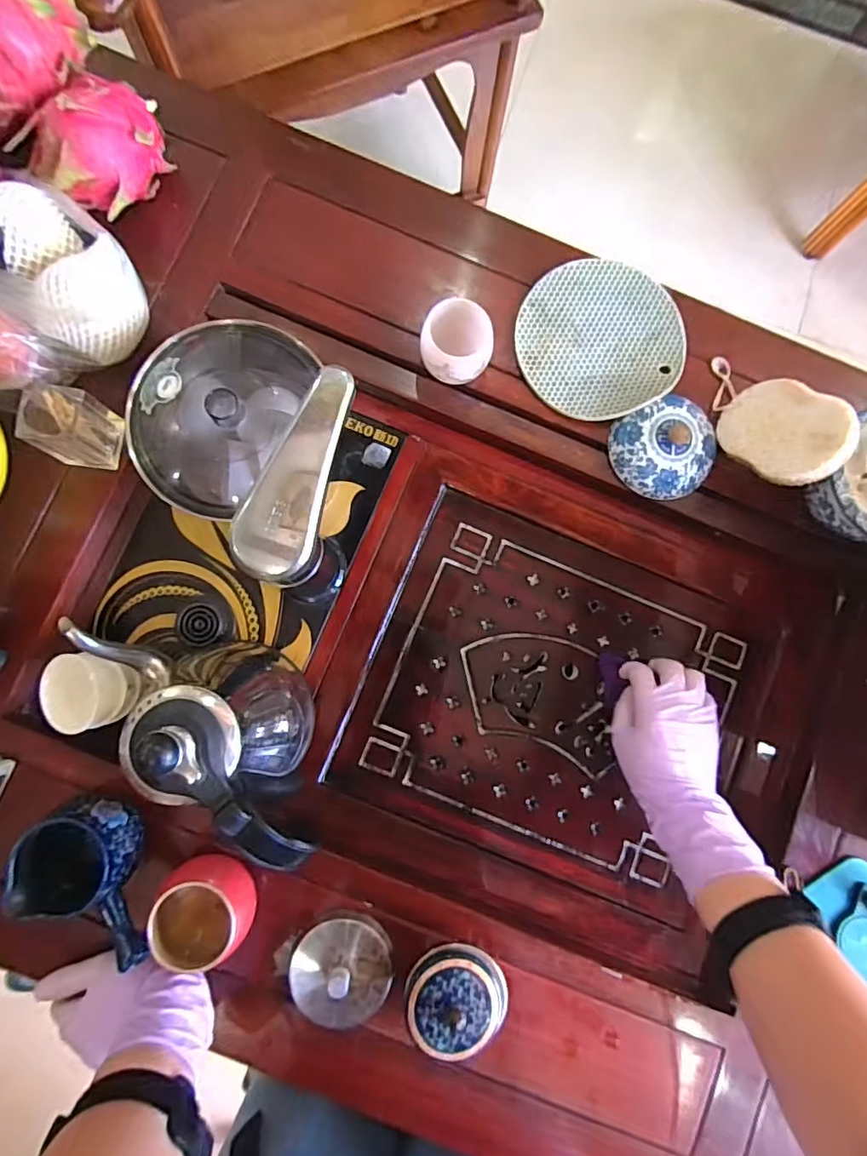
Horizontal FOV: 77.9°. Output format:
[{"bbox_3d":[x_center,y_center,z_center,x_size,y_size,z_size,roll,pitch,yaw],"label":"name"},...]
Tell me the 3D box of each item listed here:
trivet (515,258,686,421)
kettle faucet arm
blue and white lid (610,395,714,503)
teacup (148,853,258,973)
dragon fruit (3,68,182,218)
[{"bbox_3d":[0.161,-0.230,0.516,0.157,0.011,0.155,0,82,-2],"label":"trivet"},{"bbox_3d":[-0.092,-0.069,0.352,0.055,0.018,0.143,11,84,-2],"label":"kettle faucet arm"},{"bbox_3d":[0.215,-0.119,0.497,0.088,0.025,0.087,0,85,-3],"label":"blue and white lid"},{"bbox_3d":[-0.175,0.256,0.429,0.068,0.076,0.071,0,85,-3],"label":"teacup"},{"bbox_3d":[-0.286,-0.375,0.460,0.072,0.071,0.116,40,84,1],"label":"dragon fruit"}]

